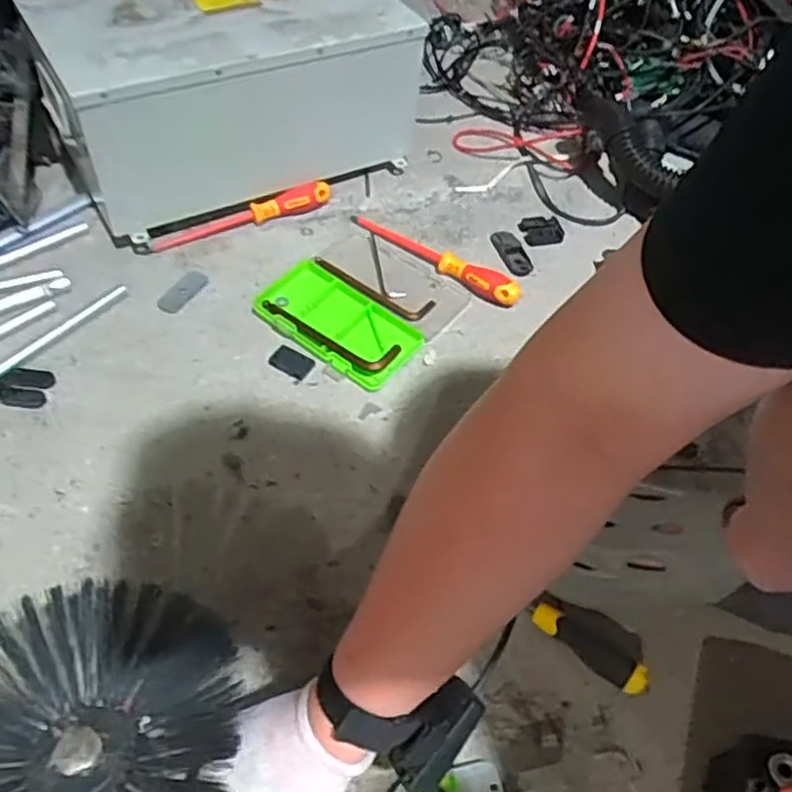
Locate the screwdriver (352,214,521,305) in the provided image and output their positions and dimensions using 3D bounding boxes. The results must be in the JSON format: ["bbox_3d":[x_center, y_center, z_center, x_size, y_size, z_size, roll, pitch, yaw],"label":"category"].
[{"bbox_3d":[0.049,-0.182,0.888,0.247,0.033,0.027,32,58,17],"label":"screwdriver"}]

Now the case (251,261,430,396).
[{"bbox_3d":[-0.068,-0.088,0.813,0.186,0.026,0.105,31,58,17],"label":"case"}]

